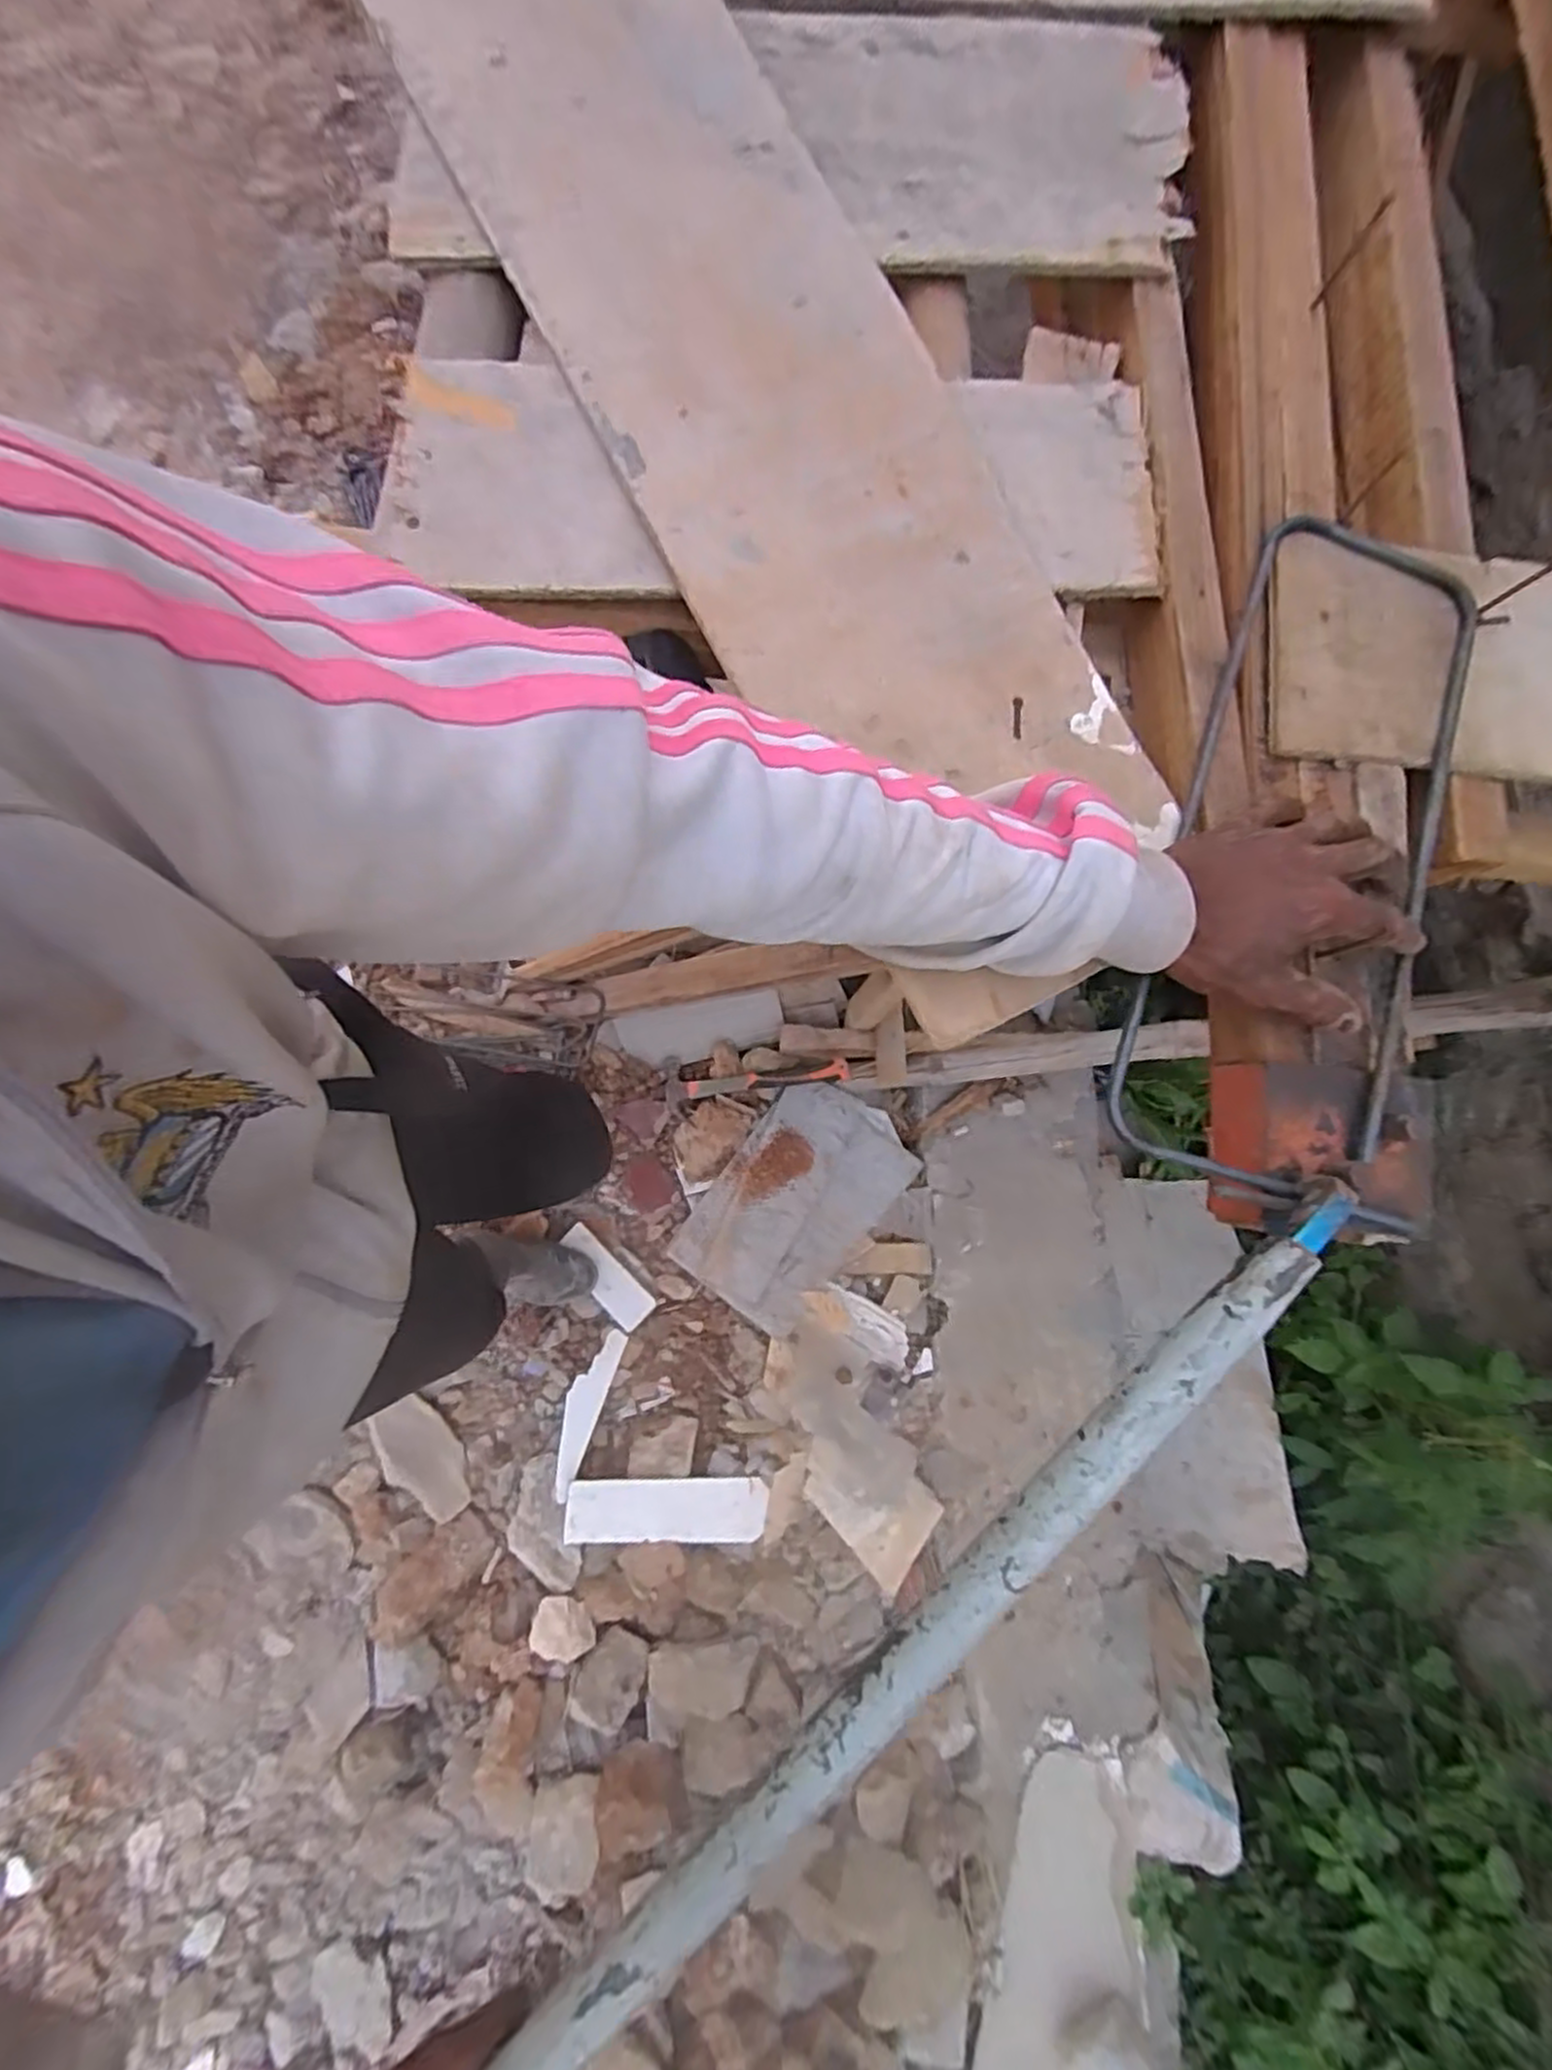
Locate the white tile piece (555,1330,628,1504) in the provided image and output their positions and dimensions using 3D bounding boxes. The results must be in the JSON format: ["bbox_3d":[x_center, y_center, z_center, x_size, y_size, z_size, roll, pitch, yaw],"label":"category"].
[{"bbox_3d":[-0.329,0.633,1.321,0.061,0.017,0.261,15,68,11],"label":"white tile piece"}]

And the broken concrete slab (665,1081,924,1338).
[{"bbox_3d":[0.036,0.297,1.395,0.278,0.029,0.425,39,81,2],"label":"broken concrete slab"}]

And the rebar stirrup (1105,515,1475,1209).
[{"bbox_3d":[0.311,-0.113,0.454,0.152,0.023,0.423,20,80,3],"label":"rebar stirrup"}]

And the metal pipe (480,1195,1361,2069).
[{"bbox_3d":[0.073,0.290,0.371,0.022,0.018,0.568,44,89,7],"label":"metal pipe"}]

